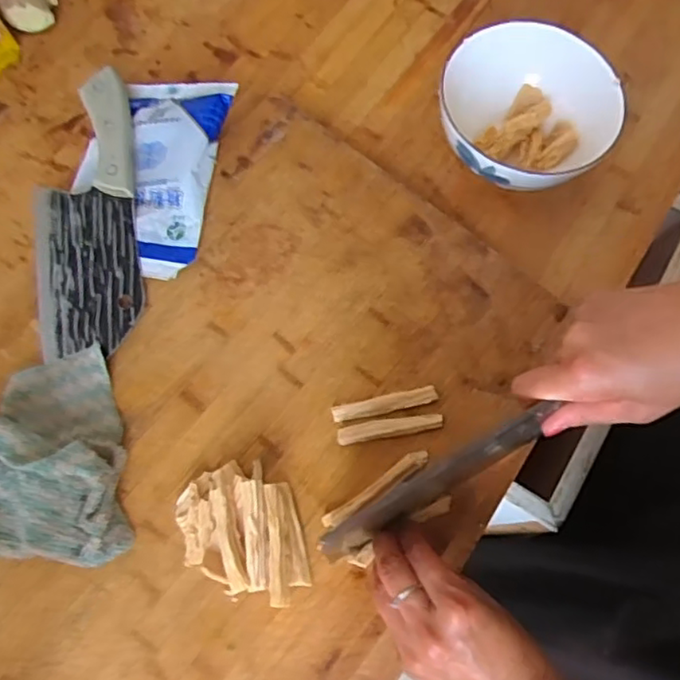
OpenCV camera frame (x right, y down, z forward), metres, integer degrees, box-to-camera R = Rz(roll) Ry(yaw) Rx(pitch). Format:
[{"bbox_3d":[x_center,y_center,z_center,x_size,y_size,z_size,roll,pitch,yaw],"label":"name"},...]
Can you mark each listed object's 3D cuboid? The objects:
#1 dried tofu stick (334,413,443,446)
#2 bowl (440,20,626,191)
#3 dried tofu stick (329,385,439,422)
[{"bbox_3d":[0.036,0.062,0.443,0.075,0.007,0.012,-9,75,-4],"label":"dried tofu stick"},{"bbox_3d":[0.144,-0.180,0.515,0.139,0.072,0.130,0,72,-2],"label":"bowl"},{"bbox_3d":[0.032,0.045,0.449,0.075,0.009,0.012,-11,75,-5],"label":"dried tofu stick"}]

